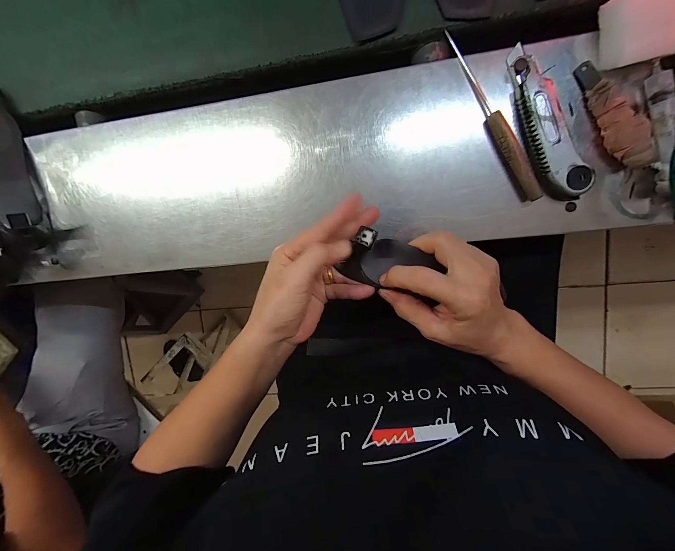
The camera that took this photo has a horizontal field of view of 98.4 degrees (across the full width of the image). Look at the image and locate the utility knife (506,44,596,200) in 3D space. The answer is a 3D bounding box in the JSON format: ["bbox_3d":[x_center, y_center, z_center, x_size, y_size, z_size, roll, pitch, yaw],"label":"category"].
[{"bbox_3d":[0.215,-0.157,0.309,0.038,0.027,0.161,-26,94,11],"label":"utility knife"}]

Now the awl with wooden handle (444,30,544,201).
[{"bbox_3d":[0.164,-0.167,0.309,0.014,0.024,0.195,-28,93,11],"label":"awl with wooden handle"}]

